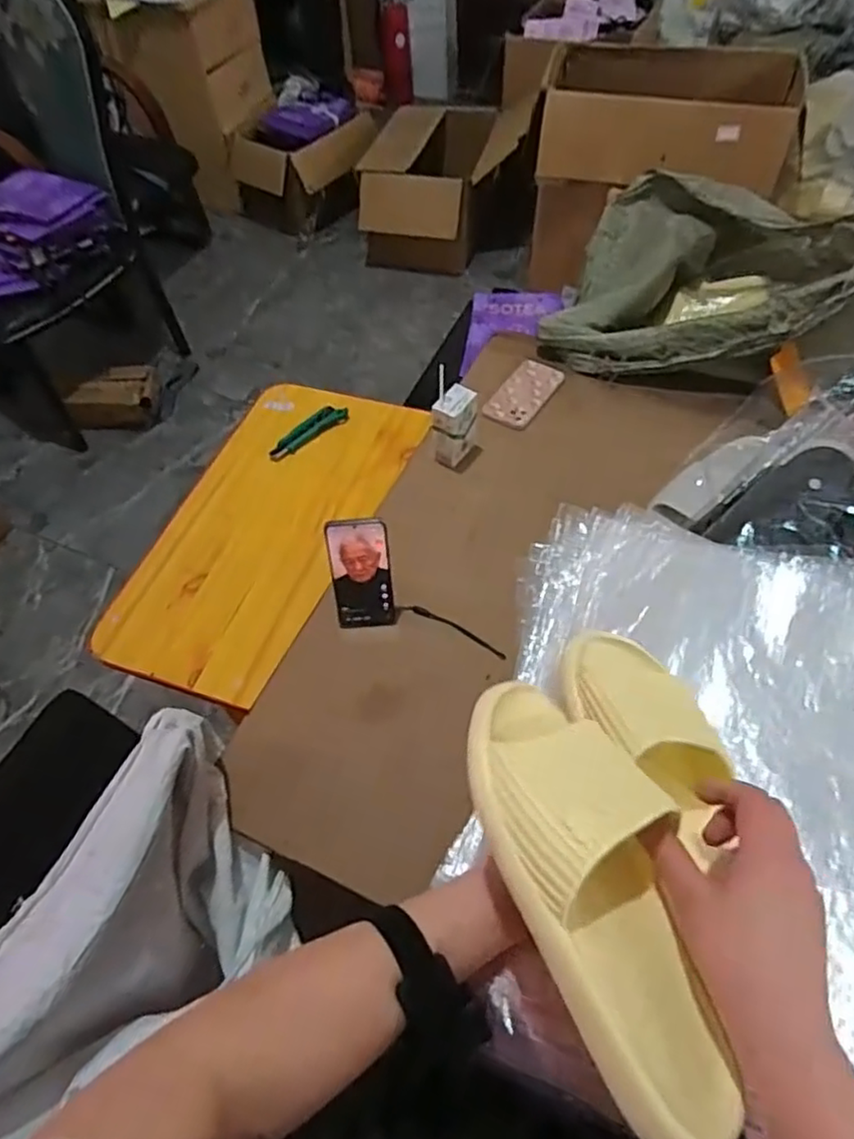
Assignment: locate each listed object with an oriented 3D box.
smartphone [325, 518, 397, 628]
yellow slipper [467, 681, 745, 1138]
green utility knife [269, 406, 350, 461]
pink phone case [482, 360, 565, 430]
[{"bbox_3d":[-0.083,0.007,0.840,0.077,0.150,0.018,-4,33,-4],"label":"smartphone"},{"bbox_3d":[0.099,0.177,0.373,0.102,0.060,0.244,-18,66,-8],"label":"yellow slipper"},{"bbox_3d":[-0.205,-0.237,1.118,0.154,0.018,0.043,-36,61,-19],"label":"green utility knife"},{"bbox_3d":[0.170,-0.306,1.130,0.082,0.007,0.169,27,62,21],"label":"pink phone case"}]

